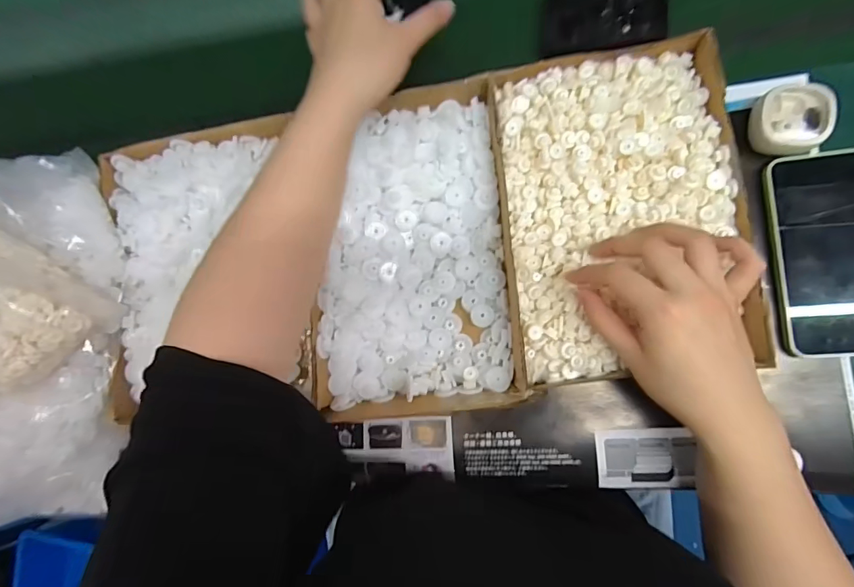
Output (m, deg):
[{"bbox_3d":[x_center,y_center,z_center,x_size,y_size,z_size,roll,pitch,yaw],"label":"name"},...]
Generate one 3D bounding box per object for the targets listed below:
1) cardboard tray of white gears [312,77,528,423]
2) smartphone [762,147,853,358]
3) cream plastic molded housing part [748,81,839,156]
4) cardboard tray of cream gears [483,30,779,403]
[{"bbox_3d":[-0.015,-0.032,0.366,0.168,0.036,0.263,-7,89,8],"label":"cardboard tray of white gears"},{"bbox_3d":[0.324,-0.032,0.337,0.083,0.007,0.163,-9,84,10],"label":"smartphone"},{"bbox_3d":[0.291,-0.138,0.340,0.050,0.024,0.051,5,86,11],"label":"cream plastic molded housing part"},{"bbox_3d":[0.149,-0.061,0.338,0.173,0.039,0.251,-6,89,8],"label":"cardboard tray of cream gears"}]

